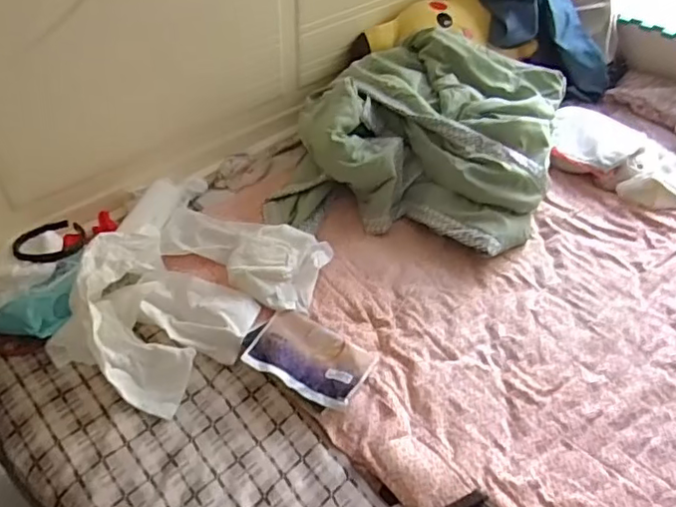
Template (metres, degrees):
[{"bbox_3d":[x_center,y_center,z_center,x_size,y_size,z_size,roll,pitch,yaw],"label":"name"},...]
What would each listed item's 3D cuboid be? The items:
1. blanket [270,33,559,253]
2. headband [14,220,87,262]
[{"bbox_3d":[0.208,-0.291,1.386,0.571,0.209,0.592,10,44,9],"label":"blanket"},{"bbox_3d":[-0.540,-0.022,1.114,0.092,0.027,0.141,34,36,7],"label":"headband"}]

